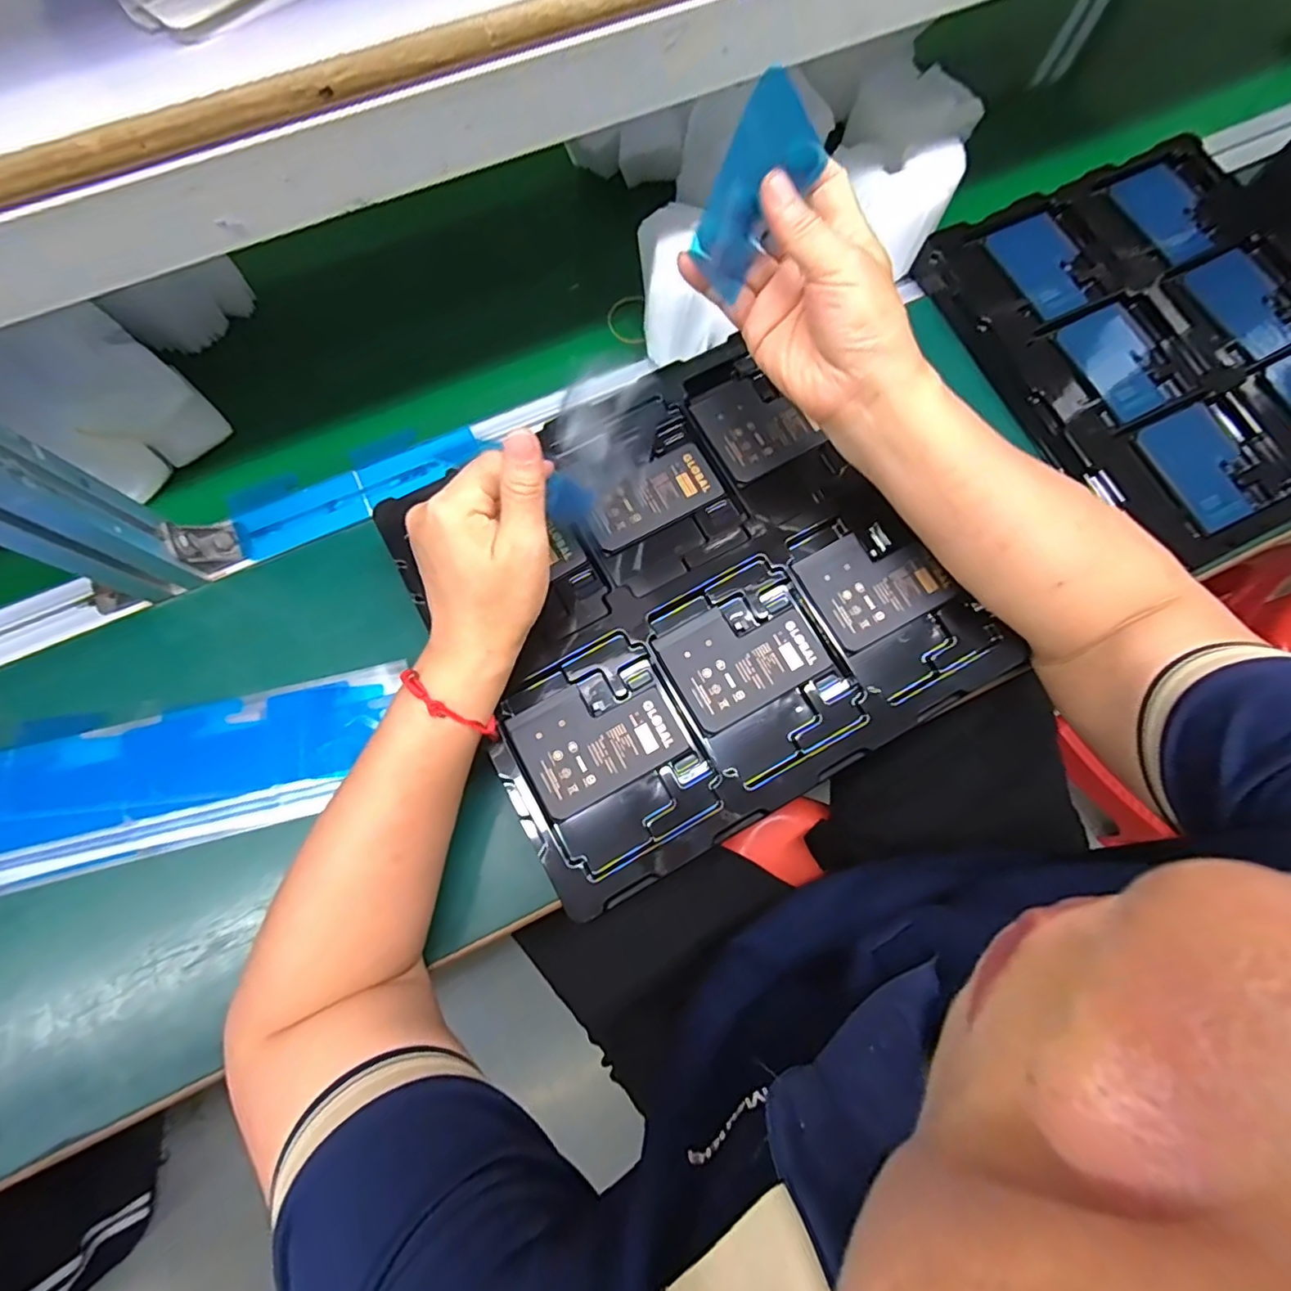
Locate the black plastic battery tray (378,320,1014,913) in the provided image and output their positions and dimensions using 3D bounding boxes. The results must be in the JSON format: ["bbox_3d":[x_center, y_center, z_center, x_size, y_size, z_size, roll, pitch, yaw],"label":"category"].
[{"bbox_3d":[0.026,-0.033,0.367,0.291,0.028,0.272,-29,76,-8],"label":"black plastic battery tray"}]

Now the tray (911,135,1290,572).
[{"bbox_3d":[0.426,-0.245,0.471,0.300,0.026,0.318,-25,77,-7],"label":"tray"}]

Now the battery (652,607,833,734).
[{"bbox_3d":[0.059,0.005,0.361,0.088,0.004,0.066,-28,77,-8],"label":"battery"}]

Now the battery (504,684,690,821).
[{"bbox_3d":[-0.029,0.052,0.349,0.088,0.004,0.066,-28,77,-8],"label":"battery"}]

